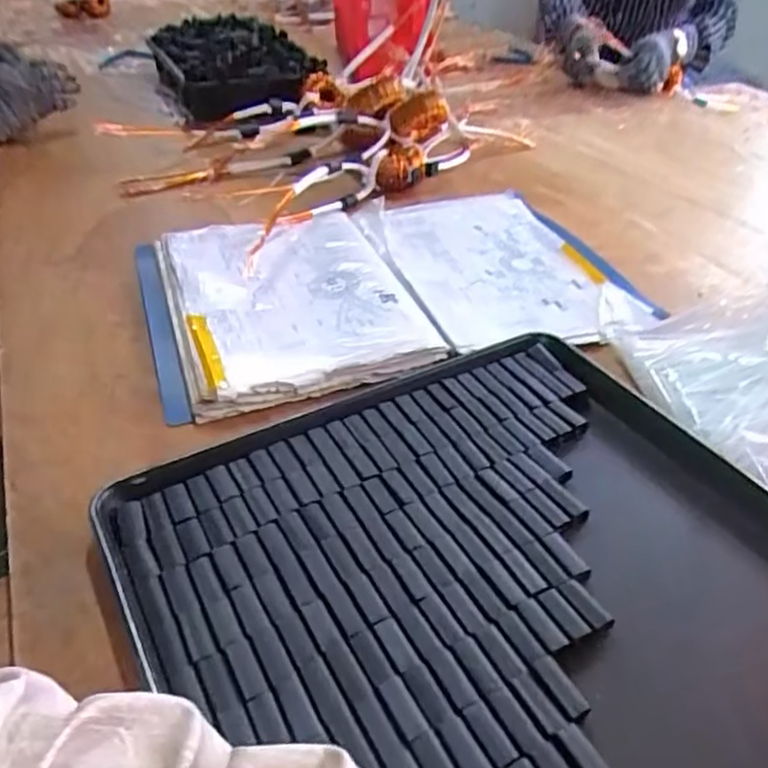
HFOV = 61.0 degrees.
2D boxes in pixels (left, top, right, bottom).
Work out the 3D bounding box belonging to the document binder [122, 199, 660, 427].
[{"bbox_3d":[0.003,-0.110,0.681,0.477,0.033,0.322,-12,41,-17],"label":"document binder"}]

